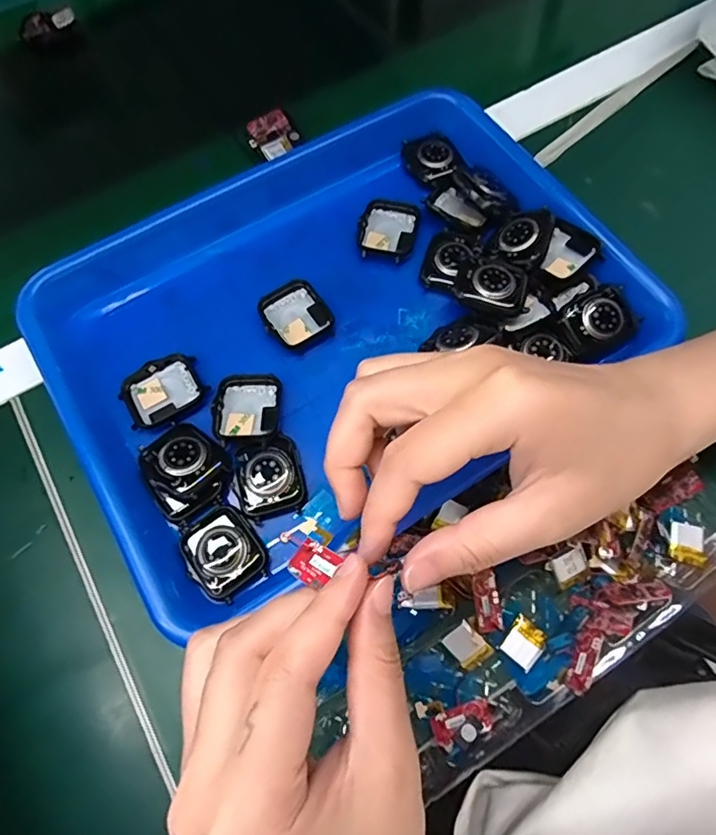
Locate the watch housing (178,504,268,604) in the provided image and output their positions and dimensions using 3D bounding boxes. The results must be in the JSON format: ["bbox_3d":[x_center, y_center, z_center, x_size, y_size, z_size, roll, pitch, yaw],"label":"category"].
[{"bbox_3d":[-0.071,0.070,0.276,0.036,0.008,0.042,-37,71,-12],"label":"watch housing"}]

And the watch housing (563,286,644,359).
[{"bbox_3d":[0.144,-0.057,0.316,0.040,0.018,0.033,-30,70,-10],"label":"watch housing"}]

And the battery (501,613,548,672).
[{"bbox_3d":[0.086,0.116,0.274,0.019,0.004,0.021,36,73,15],"label":"battery"}]

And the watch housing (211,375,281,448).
[{"bbox_3d":[-0.063,-0.004,0.304,0.036,0.009,0.046,-2,68,1],"label":"watch housing"}]

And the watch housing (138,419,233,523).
[{"bbox_3d":[-0.095,0.025,0.287,0.041,0.013,0.048,-35,71,-12],"label":"watch housing"}]

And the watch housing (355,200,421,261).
[{"bbox_3d":[0.020,-0.125,0.352,0.037,0.008,0.047,13,69,7],"label":"watch housing"}]

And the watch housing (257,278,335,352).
[{"bbox_3d":[-0.038,-0.063,0.330,0.038,0.007,0.044,-36,71,-12],"label":"watch housing"}]

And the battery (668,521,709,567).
[{"bbox_3d":[0.180,0.068,0.288,0.019,0.004,0.021,13,69,7],"label":"battery"}]

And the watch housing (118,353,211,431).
[{"bbox_3d":[-0.113,-0.016,0.310,0.045,0.008,0.039,-34,70,-11],"label":"watch housing"}]

